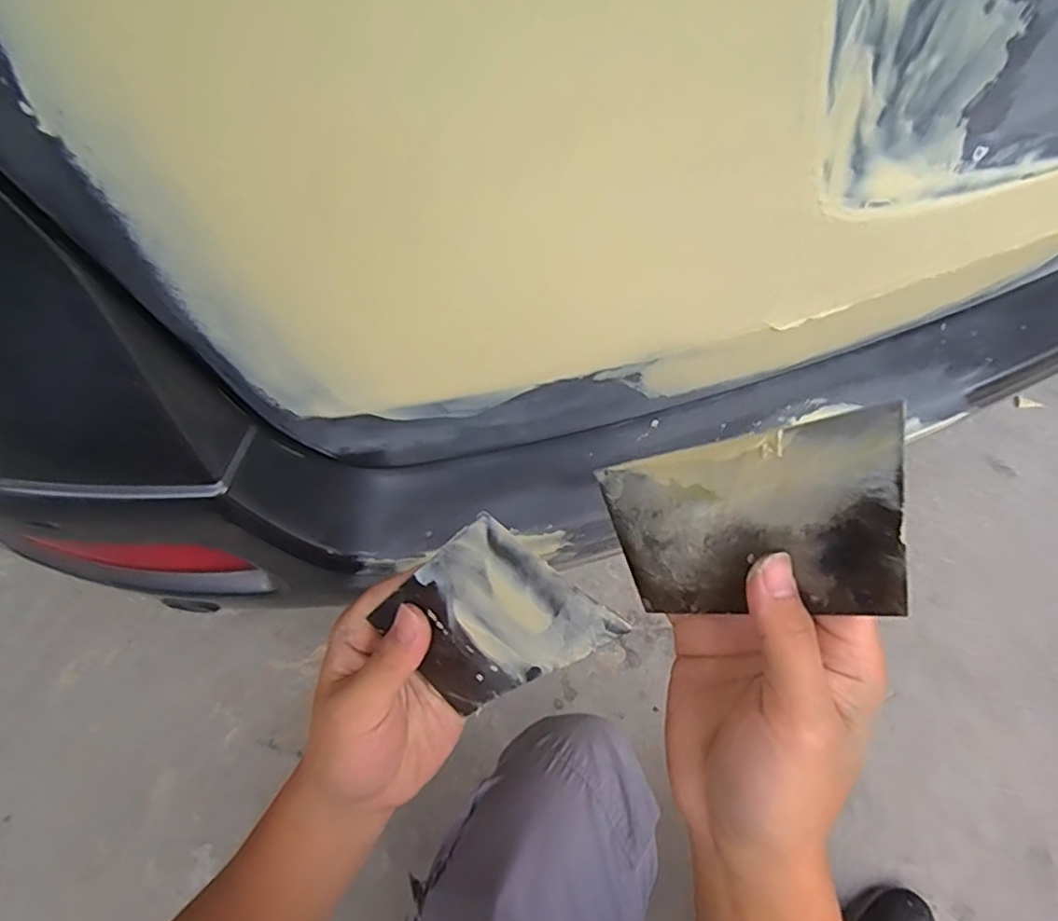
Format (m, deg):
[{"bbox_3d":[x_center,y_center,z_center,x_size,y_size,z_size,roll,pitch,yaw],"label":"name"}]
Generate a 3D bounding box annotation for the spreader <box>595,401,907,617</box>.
[{"bbox_3d":[0.086,0.028,0.247,0.004,0.130,0.073,-25,97,-40],"label":"spreader"}]

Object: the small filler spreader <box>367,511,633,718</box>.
[{"bbox_3d":[-0.022,0.074,0.266,0.073,0.113,0.004,40,39,-8],"label":"small filler spreader"}]

